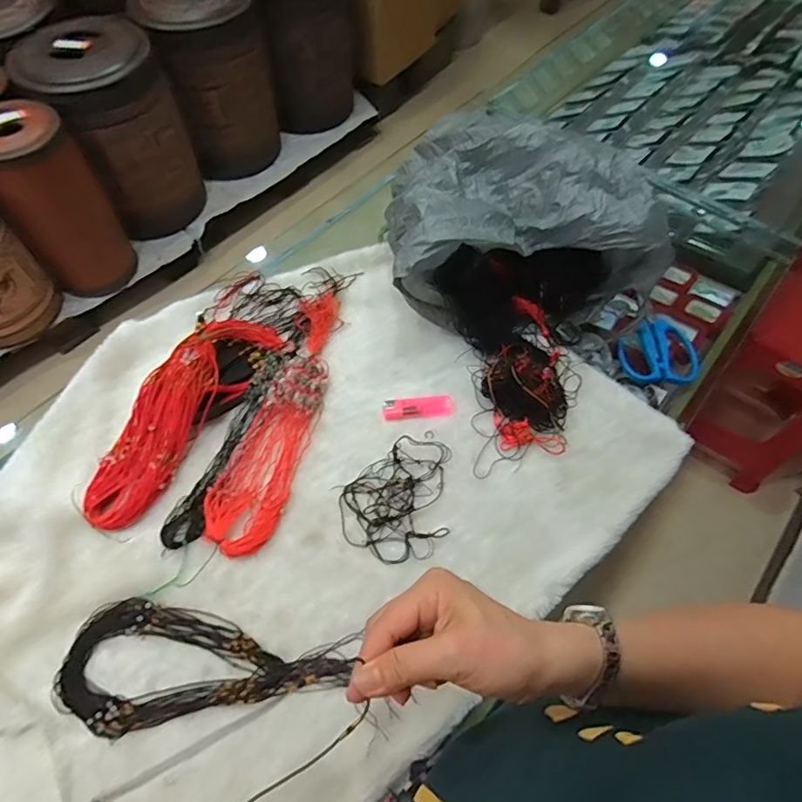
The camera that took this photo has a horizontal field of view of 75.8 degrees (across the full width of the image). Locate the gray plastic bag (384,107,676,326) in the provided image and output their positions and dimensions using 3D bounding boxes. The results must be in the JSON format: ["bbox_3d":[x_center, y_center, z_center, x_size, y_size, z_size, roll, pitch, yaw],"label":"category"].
[{"bbox_3d":[0.133,-0.233,0.641,0.295,0.194,0.235,-4,60,-4],"label":"gray plastic bag"}]

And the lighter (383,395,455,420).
[{"bbox_3d":[0.021,0.007,0.605,0.082,0.010,0.027,-5,61,-5],"label":"lighter"}]

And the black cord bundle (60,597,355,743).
[{"bbox_3d":[-0.175,0.240,0.464,0.251,0.009,0.102,3,60,-1],"label":"black cord bundle"}]

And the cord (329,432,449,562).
[{"bbox_3d":[0.006,0.102,0.542,0.137,0.015,0.107,-32,66,-18],"label":"cord"}]

